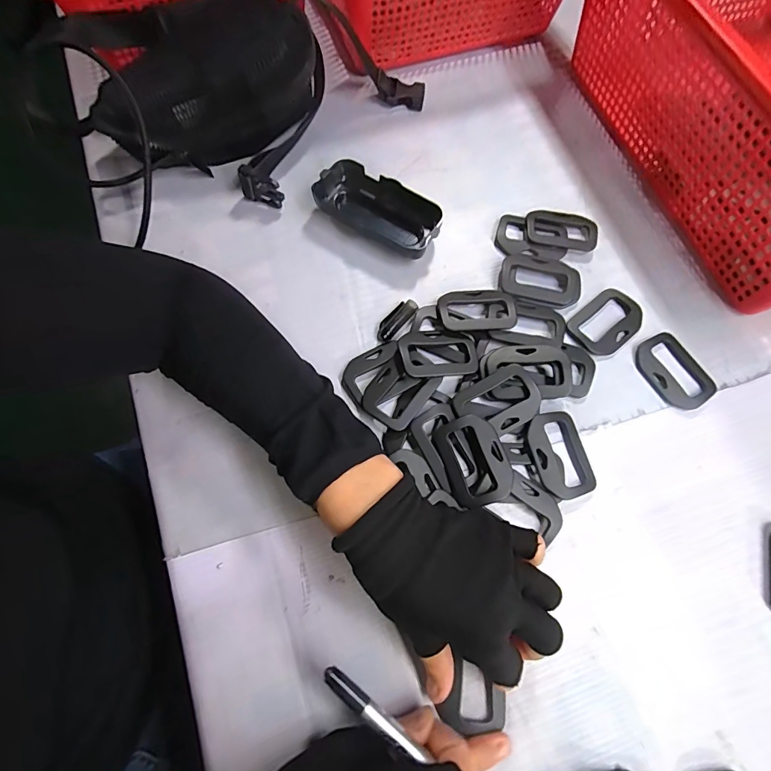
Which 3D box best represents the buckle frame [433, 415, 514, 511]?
[{"bbox_3d":[0.062,0.052,0.288,0.042,0.008,0.060,-17,72,-6],"label":"buckle frame"}]

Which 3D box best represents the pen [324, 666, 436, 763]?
[{"bbox_3d":[0.014,0.191,0.217,0.119,0.007,0.008,40,75,6],"label":"pen"}]

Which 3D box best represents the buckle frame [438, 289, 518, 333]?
[{"bbox_3d":[0.074,-0.061,0.334,0.060,0.006,0.043,-3,58,0],"label":"buckle frame"}]

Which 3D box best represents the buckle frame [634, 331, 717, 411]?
[{"bbox_3d":[0.226,-0.011,0.325,0.044,0.004,0.060,-31,74,-11],"label":"buckle frame"}]

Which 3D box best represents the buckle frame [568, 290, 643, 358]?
[{"bbox_3d":[0.180,-0.052,0.337,0.062,0.004,0.042,-39,75,-13],"label":"buckle frame"}]

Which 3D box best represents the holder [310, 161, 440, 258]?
[{"bbox_3d":[-0.004,-0.151,0.358,0.109,0.024,0.048,32,73,10],"label":"holder"}]

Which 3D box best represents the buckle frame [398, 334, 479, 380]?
[{"bbox_3d":[0.041,-0.024,0.317,0.060,0.007,0.039,-3,58,-10],"label":"buckle frame"}]

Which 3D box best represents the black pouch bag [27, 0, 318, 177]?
[{"bbox_3d":[-0.160,-0.261,0.360,0.187,0.079,0.115,-21,72,-8],"label":"black pouch bag"}]

